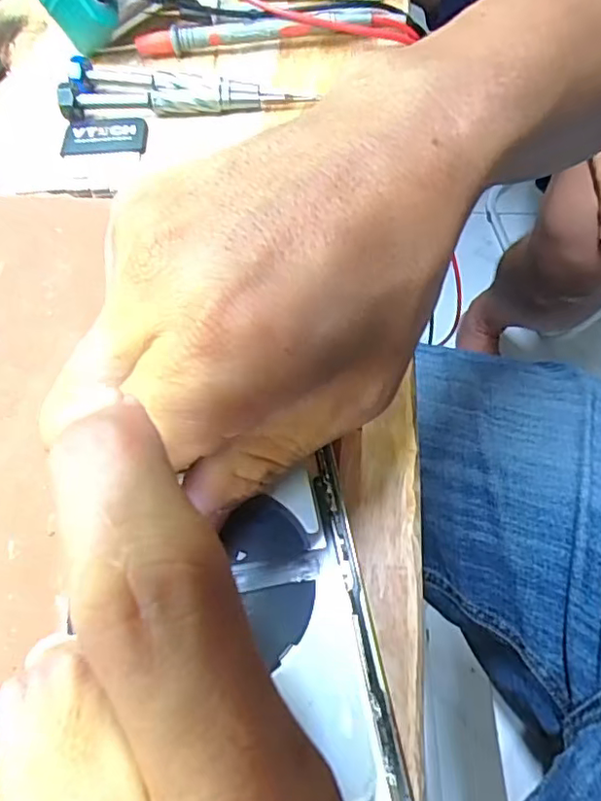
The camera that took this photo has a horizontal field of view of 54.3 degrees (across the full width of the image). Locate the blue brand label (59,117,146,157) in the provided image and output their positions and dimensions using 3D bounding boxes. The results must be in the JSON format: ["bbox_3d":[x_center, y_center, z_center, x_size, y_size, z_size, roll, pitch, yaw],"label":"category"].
[{"bbox_3d":[-0.094,-0.128,0.284,0.039,0.007,0.020,-2,57,1],"label":"blue brand label"}]

